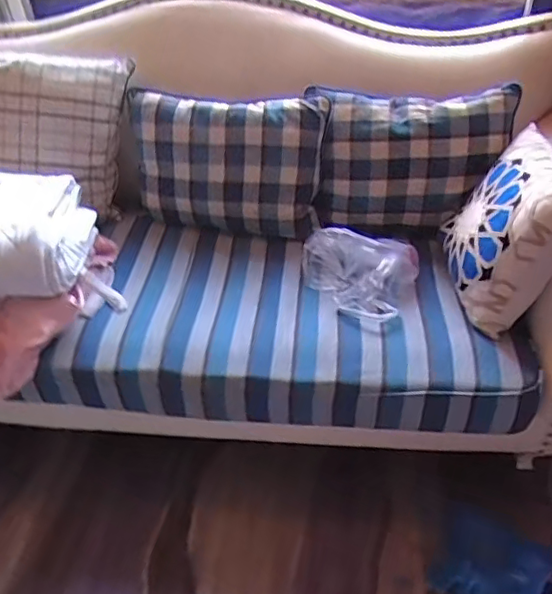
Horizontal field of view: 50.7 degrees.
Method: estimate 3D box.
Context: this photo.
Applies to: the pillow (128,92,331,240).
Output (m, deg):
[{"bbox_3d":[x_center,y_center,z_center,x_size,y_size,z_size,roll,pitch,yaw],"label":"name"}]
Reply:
[{"bbox_3d":[-0.128,-0.327,1.444,0.480,0.296,0.125,9,42,11],"label":"pillow"}]

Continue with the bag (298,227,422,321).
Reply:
[{"bbox_3d":[0.184,-0.064,1.313,0.263,0.110,0.204,8,42,10],"label":"bag"}]

